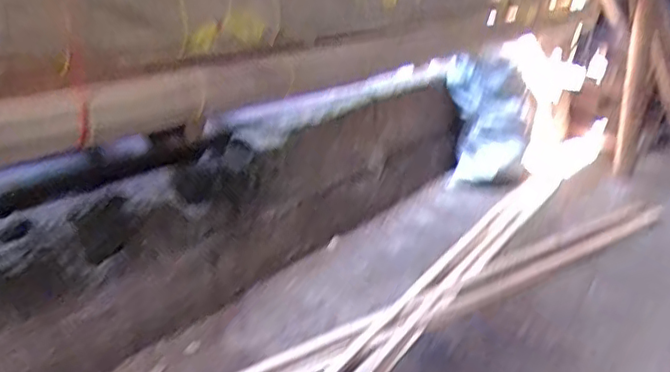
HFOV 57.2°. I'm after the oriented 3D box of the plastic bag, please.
[{"bbox_3d":[0.458,-0.198,1.870,0.250,0.363,0.156,8,24,18],"label":"plastic bag"}]

